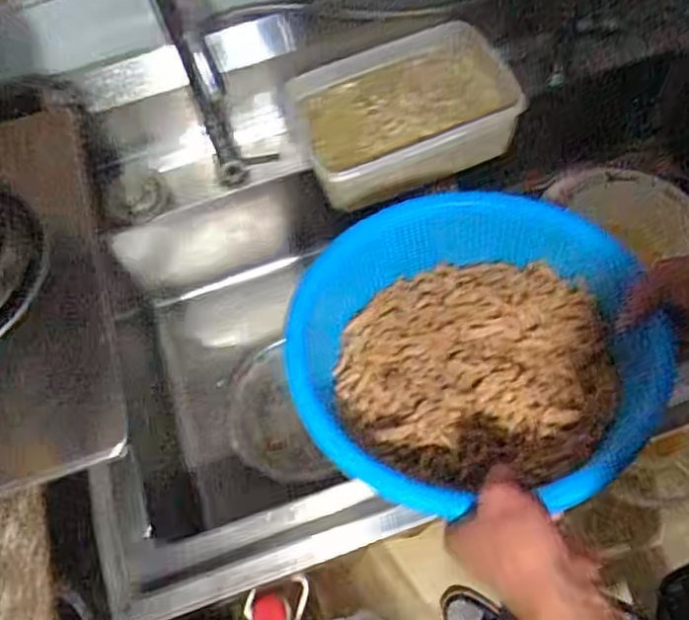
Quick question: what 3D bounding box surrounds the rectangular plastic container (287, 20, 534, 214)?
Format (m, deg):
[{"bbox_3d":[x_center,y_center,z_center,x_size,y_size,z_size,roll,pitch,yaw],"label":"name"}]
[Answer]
[{"bbox_3d":[0.073,-0.247,0.824,0.273,0.092,0.181,-19,62,-6],"label":"rectangular plastic container"}]

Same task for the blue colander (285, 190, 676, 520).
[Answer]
[{"bbox_3d":[0.116,0.026,0.566,0.278,0.098,0.308,40,71,22],"label":"blue colander"}]

